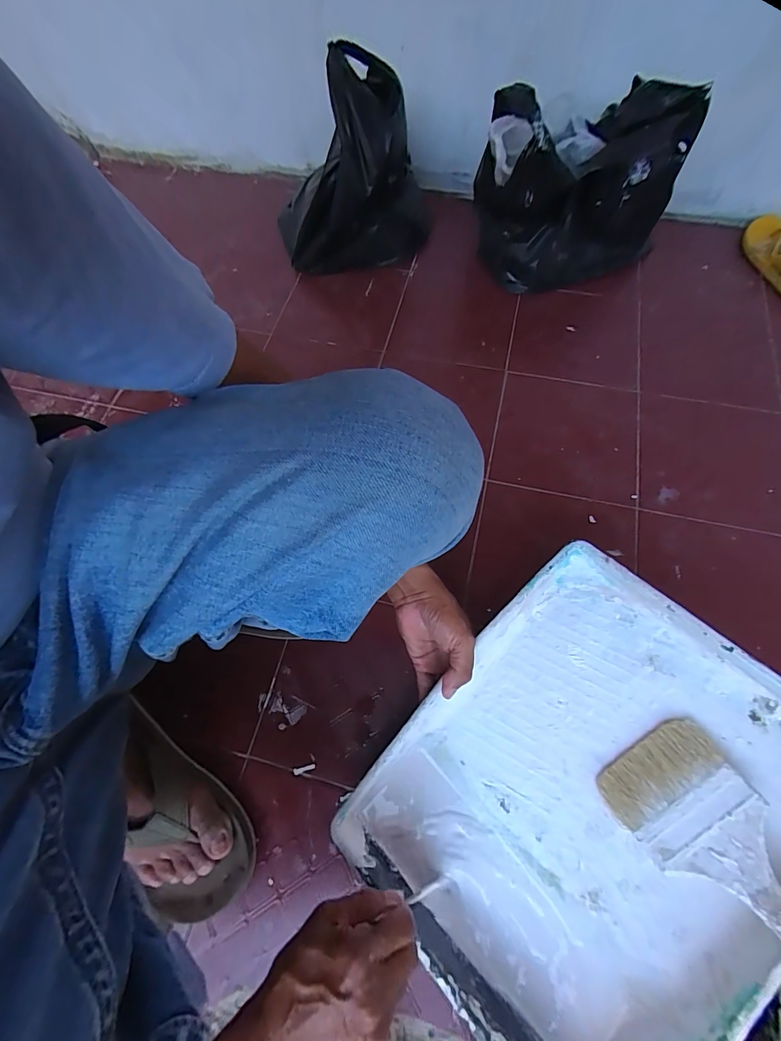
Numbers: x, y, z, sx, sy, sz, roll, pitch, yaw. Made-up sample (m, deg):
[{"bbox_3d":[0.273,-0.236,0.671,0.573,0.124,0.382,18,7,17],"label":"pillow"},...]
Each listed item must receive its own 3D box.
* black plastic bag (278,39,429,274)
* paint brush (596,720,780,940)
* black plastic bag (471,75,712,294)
[{"bbox_3d":[-0.074,-0.579,0.665,0.281,0.245,0.162,3,68,2],"label":"black plastic bag"},{"bbox_3d":[0.257,0.256,0.288,0.096,0.018,0.193,-37,54,2],"label":"paint brush"},{"bbox_3d":[0.281,-0.485,0.602,0.282,0.230,0.120,-15,69,-5],"label":"black plastic bag"}]

